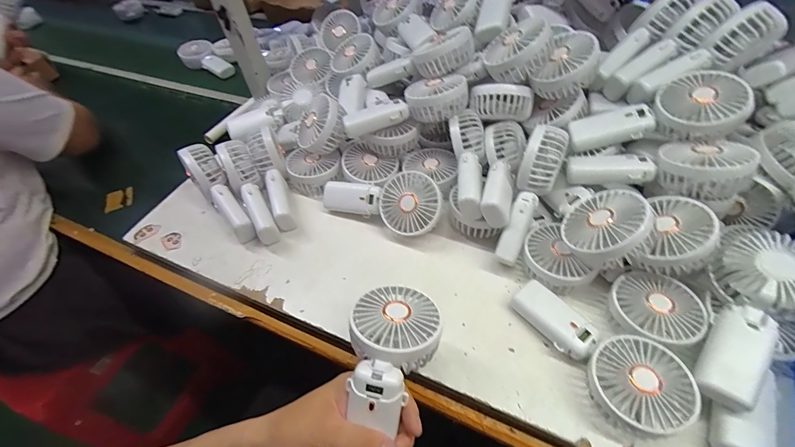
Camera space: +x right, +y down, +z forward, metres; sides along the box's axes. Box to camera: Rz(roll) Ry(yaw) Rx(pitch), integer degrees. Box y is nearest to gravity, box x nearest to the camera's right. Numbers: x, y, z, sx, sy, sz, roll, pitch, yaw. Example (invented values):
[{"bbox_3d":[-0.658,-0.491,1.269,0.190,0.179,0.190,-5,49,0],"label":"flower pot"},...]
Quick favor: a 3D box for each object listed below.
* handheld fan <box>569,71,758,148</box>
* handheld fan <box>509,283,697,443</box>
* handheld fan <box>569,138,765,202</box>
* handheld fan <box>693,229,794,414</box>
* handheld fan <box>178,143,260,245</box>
[{"bbox_3d":[0.316,-0.125,0.435,0.185,0.050,0.084,-12,48,22],"label":"handheld fan"},{"bbox_3d":[0.209,0.127,0.366,0.085,0.046,0.180,-23,52,-13],"label":"handheld fan"},{"bbox_3d":[0.301,-0.067,0.418,0.178,0.056,0.074,4,50,27],"label":"handheld fan"},{"bbox_3d":[0.338,0.088,0.333,0.083,0.034,0.177,29,79,26],"label":"handheld fan"},{"bbox_3d":[-0.265,-0.046,0.517,0.047,0.085,0.169,-34,55,-20],"label":"handheld fan"}]

